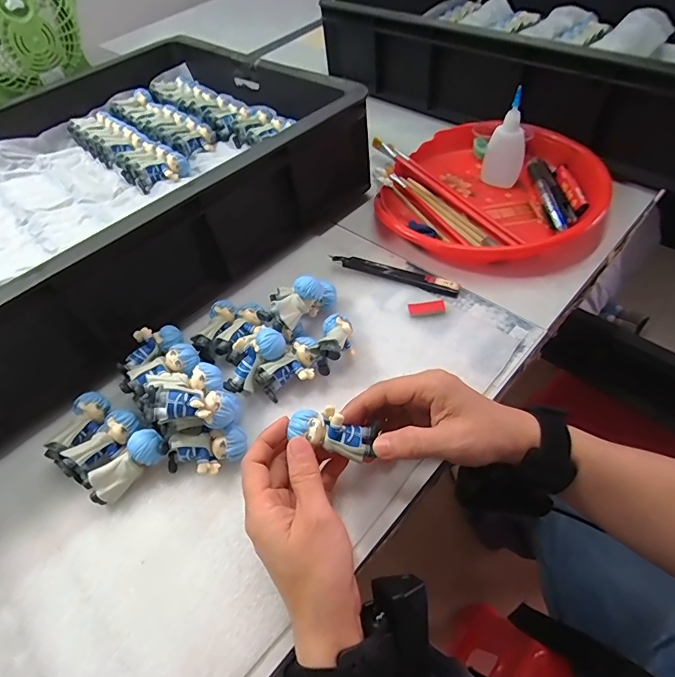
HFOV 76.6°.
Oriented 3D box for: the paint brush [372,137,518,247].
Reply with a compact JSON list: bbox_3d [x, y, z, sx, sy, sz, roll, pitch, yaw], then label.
[{"bbox_3d":[0.120,-0.186,0.518,0.014,0.011,0.255,-30,55,-16],"label":"paint brush"}]

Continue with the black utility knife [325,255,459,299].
[{"bbox_3d":[0.057,-0.067,0.442,0.135,0.011,0.016,17,56,19],"label":"black utility knife"}]

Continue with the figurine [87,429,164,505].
[{"bbox_3d":[-0.159,0.098,0.326,0.024,0.027,0.061,38,79,28],"label":"figurine"}]

